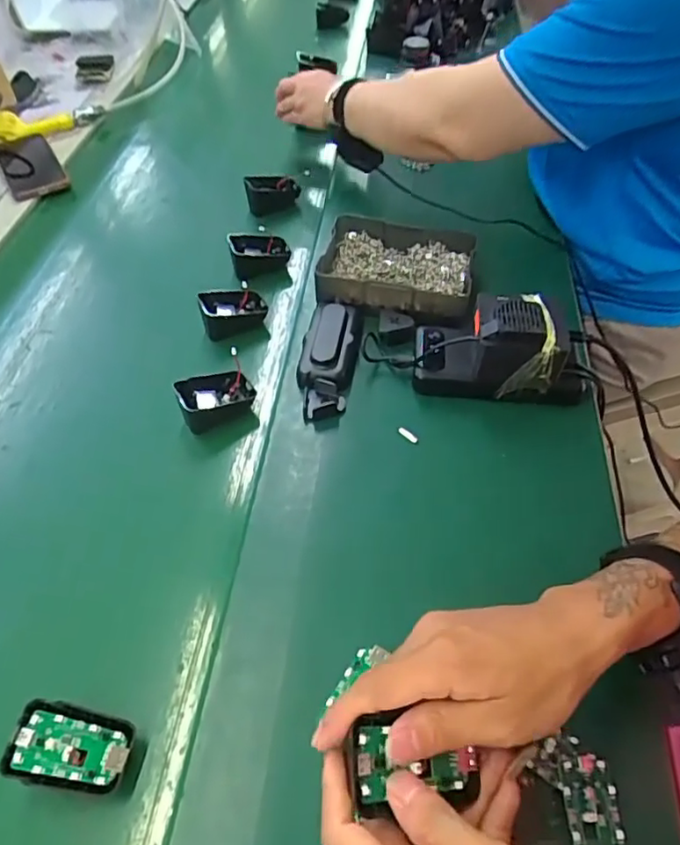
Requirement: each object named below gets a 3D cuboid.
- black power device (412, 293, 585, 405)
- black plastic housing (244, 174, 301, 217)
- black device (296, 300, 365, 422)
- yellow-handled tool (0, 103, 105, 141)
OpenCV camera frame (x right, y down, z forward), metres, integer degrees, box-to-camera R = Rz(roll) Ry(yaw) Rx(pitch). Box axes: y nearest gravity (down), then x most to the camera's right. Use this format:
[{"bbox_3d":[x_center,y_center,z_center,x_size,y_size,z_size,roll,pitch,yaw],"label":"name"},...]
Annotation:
[{"bbox_3d":[0.147,-0.072,0.541,0.153,0.082,0.076,4,50,7],"label":"black power device"},{"bbox_3d":[-0.088,-0.301,0.768,0.067,0.051,0.035,-21,51,-13],"label":"black plastic housing"},{"bbox_3d":[-0.010,-0.068,0.575,0.051,0.028,0.149,5,50,8],"label":"black device"},{"bbox_3d":[-0.462,-0.477,0.918,0.176,0.050,0.032,-33,55,-22],"label":"yellow-handled tool"}]

